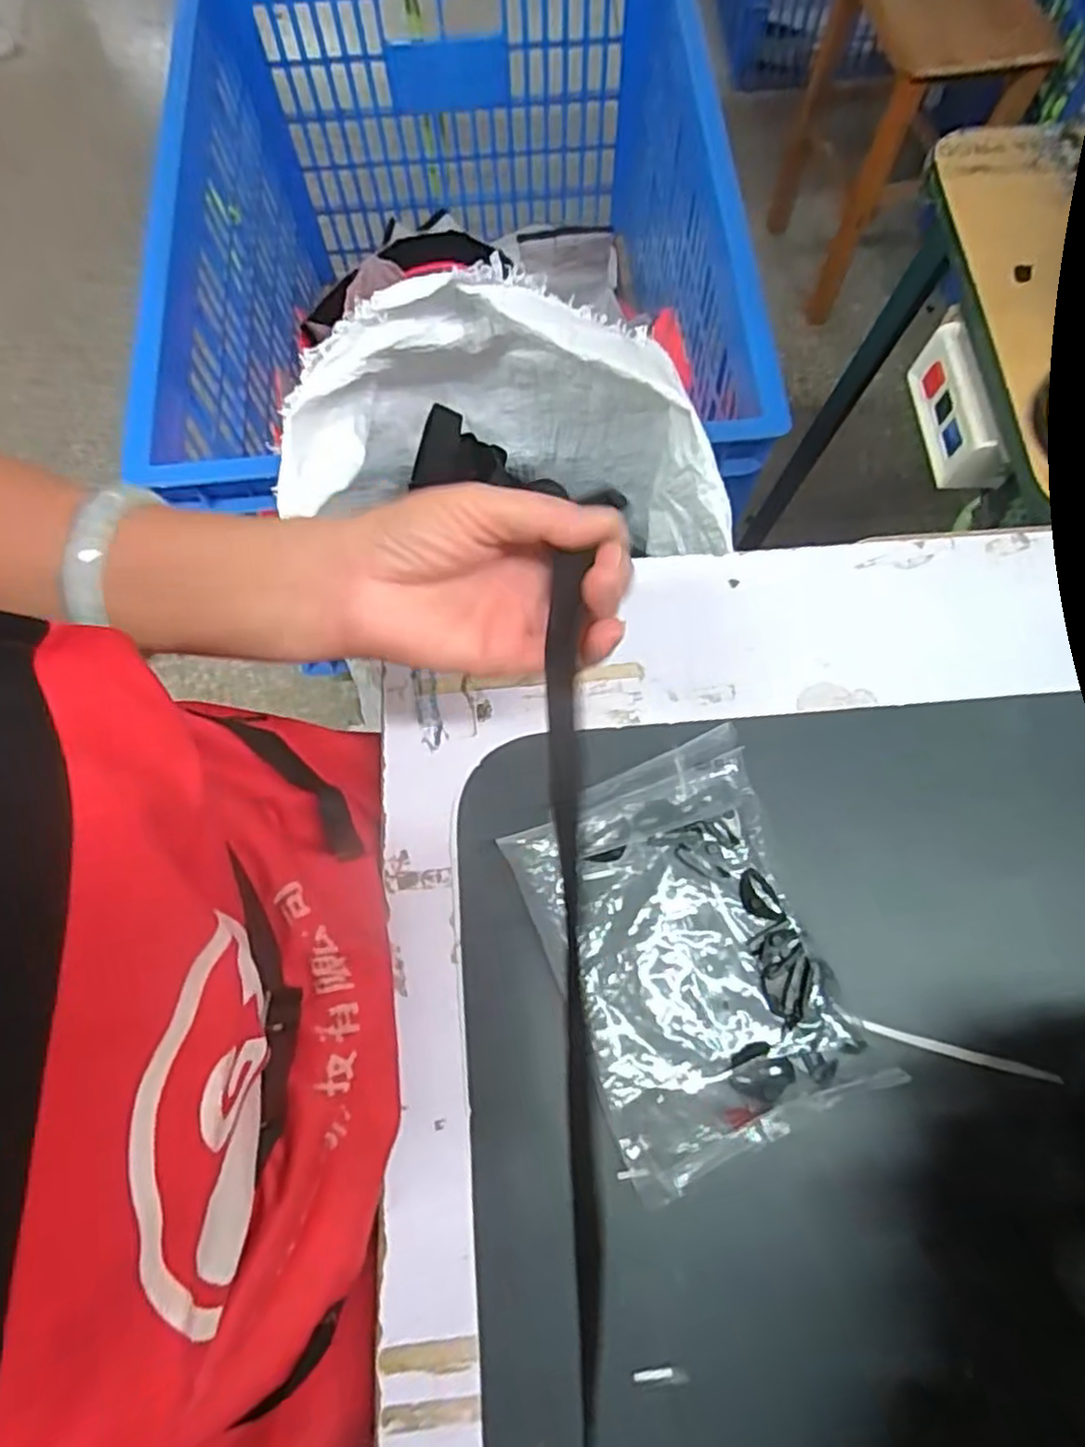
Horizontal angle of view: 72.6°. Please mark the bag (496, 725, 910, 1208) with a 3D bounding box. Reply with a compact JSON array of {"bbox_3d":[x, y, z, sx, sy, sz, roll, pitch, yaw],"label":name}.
[{"bbox_3d":[0.075,0.114,0.372,0.134,0.027,0.181,-22,72,-6],"label":"bag"}]

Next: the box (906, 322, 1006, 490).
[{"bbox_3d":[0.304,-0.228,0.539,0.036,0.050,0.116,-6,71,-1],"label":"box"}]

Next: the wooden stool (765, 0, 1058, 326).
[{"bbox_3d":[0.618,-1.039,1.294,0.241,0.410,0.334,-12,71,-3],"label":"wooden stool"}]

